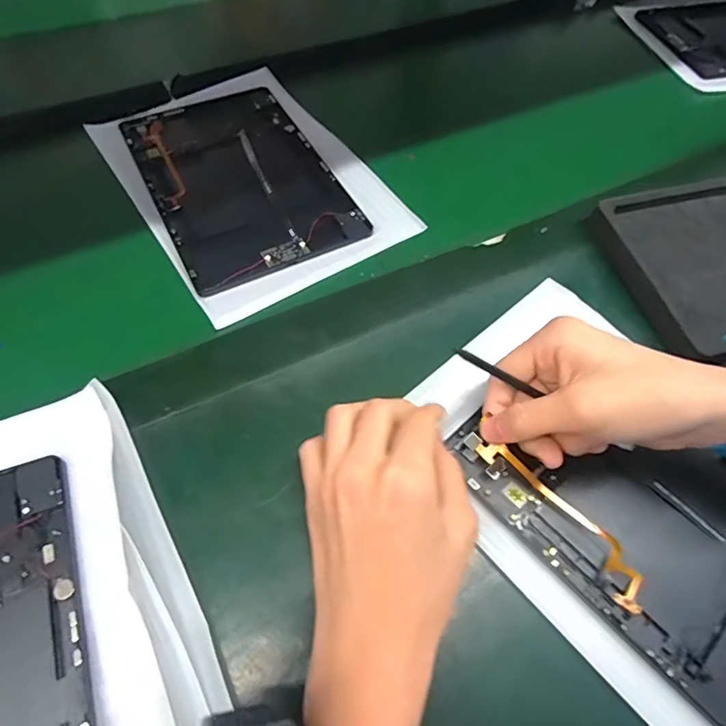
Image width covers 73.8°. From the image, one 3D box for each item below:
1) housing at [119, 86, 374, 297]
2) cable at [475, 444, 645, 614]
[{"bbox_3d":[-0.114,-0.173,0.443,0.155,0.007,0.237,-25,65,-16],"label":"housing"},{"bbox_3d":[0.119,0.092,0.290,0.024,0.009,0.122,-37,73,-24],"label":"cable"}]

